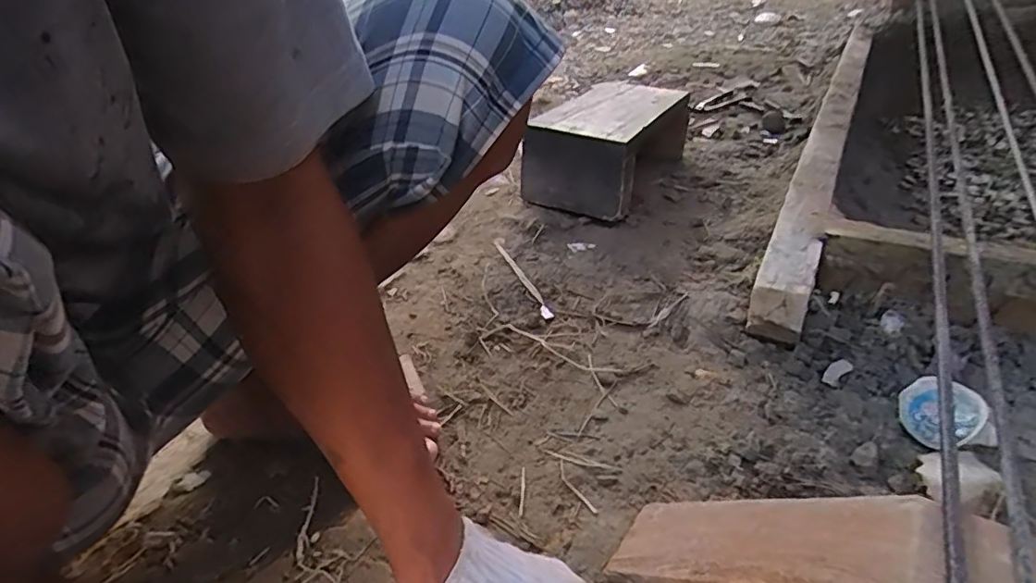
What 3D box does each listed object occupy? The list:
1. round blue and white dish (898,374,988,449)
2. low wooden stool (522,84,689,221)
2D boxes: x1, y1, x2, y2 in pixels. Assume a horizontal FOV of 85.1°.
[{"bbox_3d":[0.434,0.123,0.586,0.014,0.070,0.073,31,17,-33],"label":"round blue and white dish"},{"bbox_3d":[0.190,-0.294,1.135,0.207,0.173,0.386,18,39,26],"label":"low wooden stool"}]

